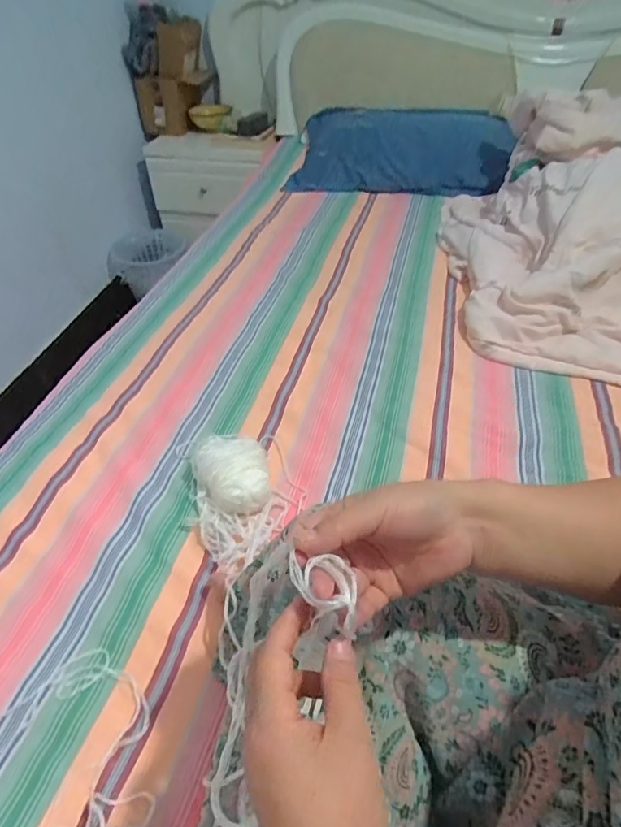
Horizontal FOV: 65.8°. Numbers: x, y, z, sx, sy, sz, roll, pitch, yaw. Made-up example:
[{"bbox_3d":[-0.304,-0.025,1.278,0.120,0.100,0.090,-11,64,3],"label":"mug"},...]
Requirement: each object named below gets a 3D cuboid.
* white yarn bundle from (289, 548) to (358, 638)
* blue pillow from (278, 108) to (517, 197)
[{"bbox_3d":[0.007,0.102,0.276,0.038,0.010,0.044,0,42,2],"label":"white yarn bundle"},{"bbox_3d":[0.273,-0.837,1.491,0.659,0.167,0.432,7,43,9],"label":"blue pillow"}]

